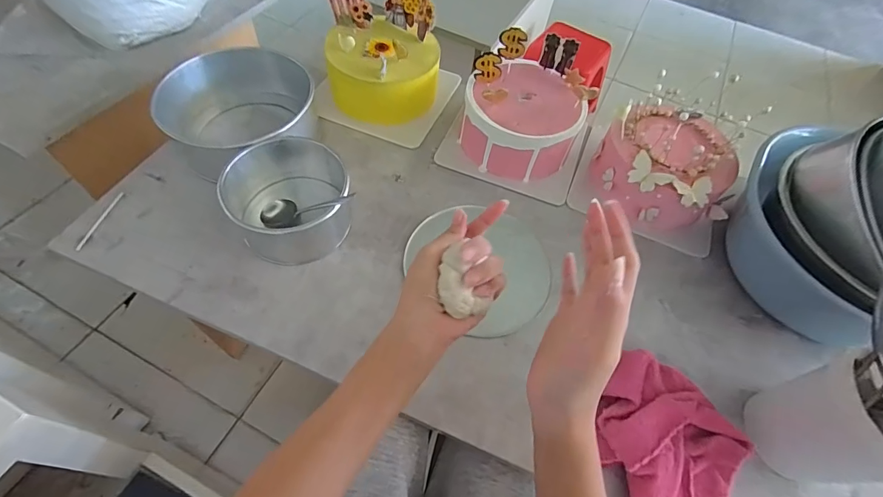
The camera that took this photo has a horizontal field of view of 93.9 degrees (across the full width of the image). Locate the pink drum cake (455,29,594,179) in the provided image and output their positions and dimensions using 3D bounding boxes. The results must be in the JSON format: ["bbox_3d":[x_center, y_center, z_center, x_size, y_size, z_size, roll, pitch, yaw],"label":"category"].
[{"bbox_3d":[0.125,-0.210,0.615,0.166,0.137,0.162,18,57,7],"label":"pink drum cake"}]

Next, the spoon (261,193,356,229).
[{"bbox_3d":[-0.168,-0.051,0.528,0.131,0.028,0.035,-9,54,20],"label":"spoon"}]

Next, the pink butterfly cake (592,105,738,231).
[{"bbox_3d":[0.314,-0.111,0.571,0.157,0.109,0.132,-2,57,-7],"label":"pink butterfly cake"}]

